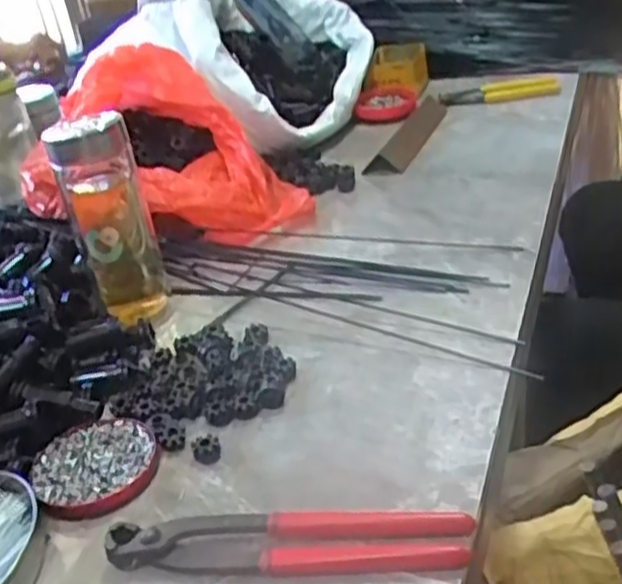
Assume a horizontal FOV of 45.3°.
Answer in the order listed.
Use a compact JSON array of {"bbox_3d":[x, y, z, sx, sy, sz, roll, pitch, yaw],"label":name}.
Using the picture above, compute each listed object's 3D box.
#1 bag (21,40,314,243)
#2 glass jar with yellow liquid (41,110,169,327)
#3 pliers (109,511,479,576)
[{"bbox_3d":[-0.163,-0.165,0.827,0.338,0.137,0.261,3,32,19],"label":"bag"},{"bbox_3d":[-0.169,-0.060,0.630,0.066,0.172,0.062,-15,31,-10],"label":"glass jar with yellow liquid"},{"bbox_3d":[-0.014,0.140,0.418,0.201,0.017,0.036,-2,31,11],"label":"pliers"}]

